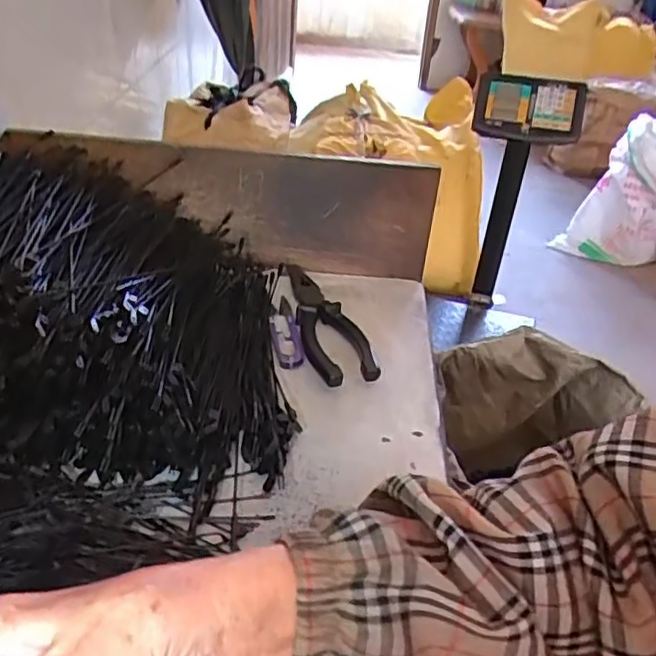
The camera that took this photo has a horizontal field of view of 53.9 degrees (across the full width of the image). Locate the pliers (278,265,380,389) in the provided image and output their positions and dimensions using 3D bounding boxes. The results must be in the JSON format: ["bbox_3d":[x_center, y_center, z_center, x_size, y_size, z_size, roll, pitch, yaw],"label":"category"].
[{"bbox_3d":[-0.005,-0.011,0.543,0.051,0.017,0.183,-5,36,-15],"label":"pliers"}]

